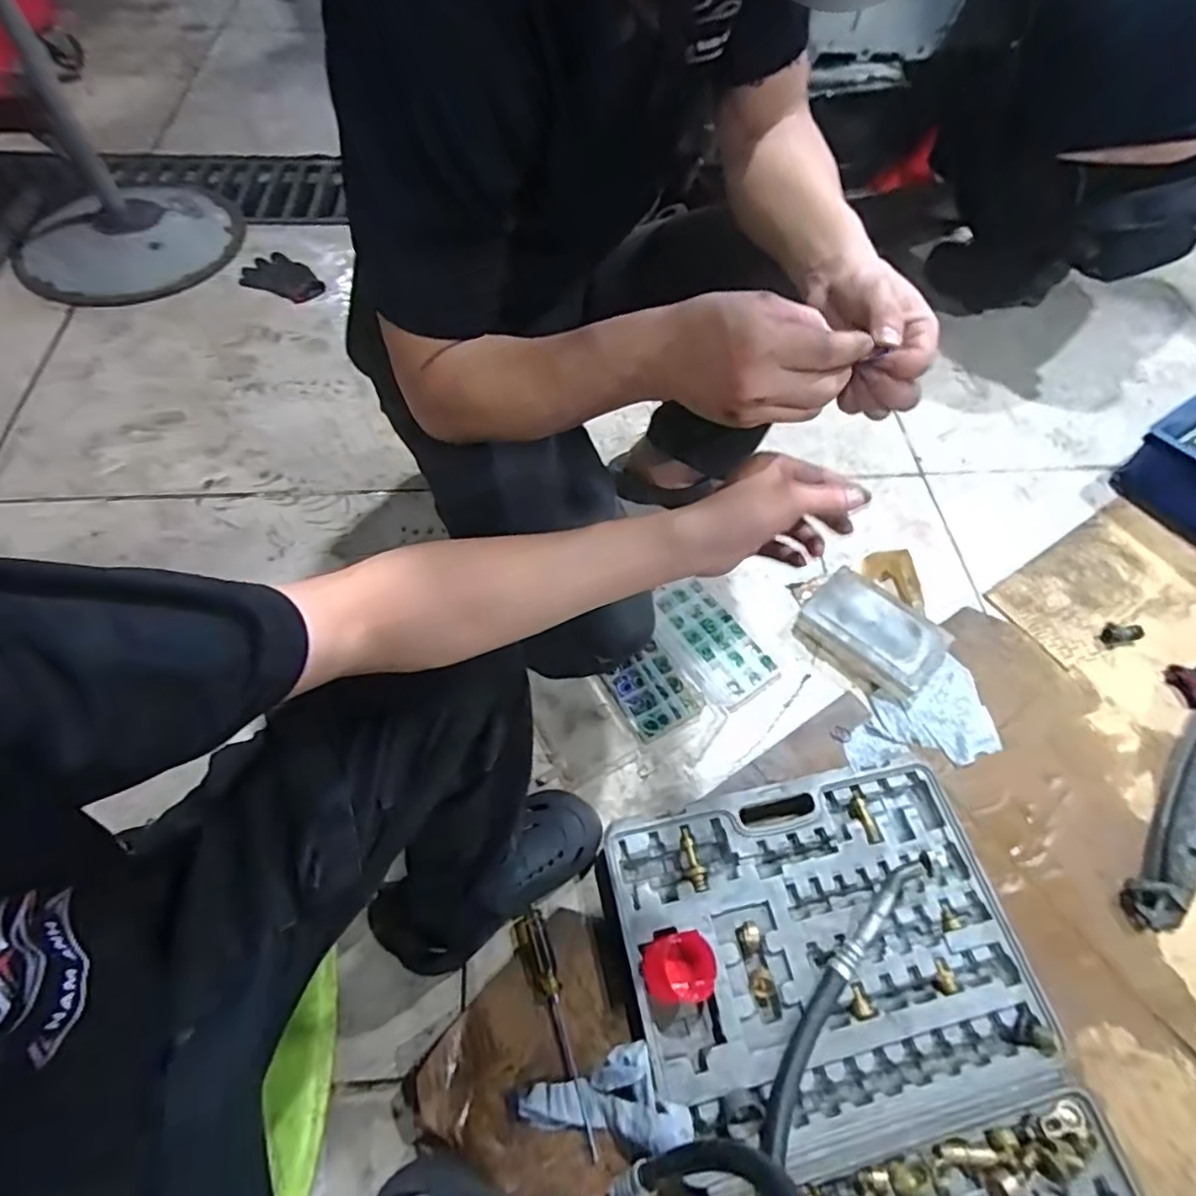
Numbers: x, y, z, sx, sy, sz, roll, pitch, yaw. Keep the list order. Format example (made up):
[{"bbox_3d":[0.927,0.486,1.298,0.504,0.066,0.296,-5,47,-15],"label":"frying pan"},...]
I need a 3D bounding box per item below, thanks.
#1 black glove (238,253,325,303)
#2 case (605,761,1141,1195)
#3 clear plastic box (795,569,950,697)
[{"bbox_3d":[-0.691,-0.694,1.362,0.203,0.025,0.125,40,65,18],"label":"black glove"},{"bbox_3d":[0.294,0.546,0.635,0.446,0.052,0.698,-9,61,-9],"label":"case"},{"bbox_3d":[0.413,0.048,0.940,0.202,0.041,0.147,37,64,16],"label":"clear plastic box"}]

